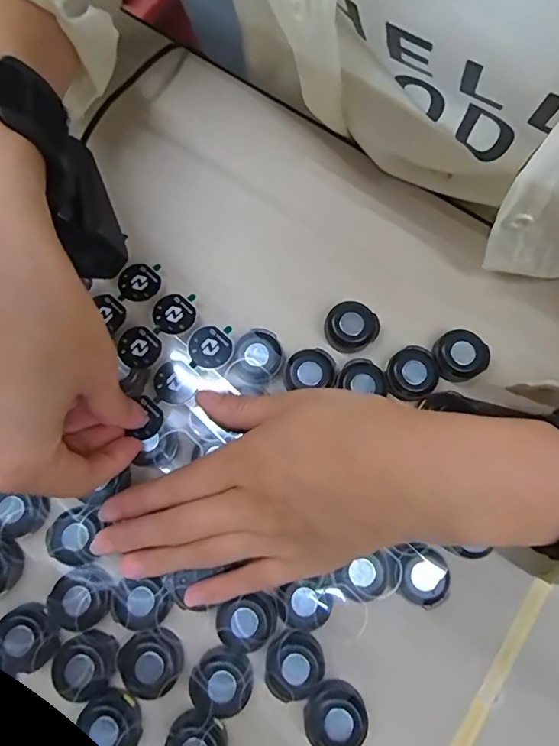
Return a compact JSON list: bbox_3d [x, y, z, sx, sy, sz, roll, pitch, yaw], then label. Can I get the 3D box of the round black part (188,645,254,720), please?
[{"bbox_3d":[-0.029,0.154,0.226,0.031,0.012,0.029,0,77,-1],"label":"round black part"}]

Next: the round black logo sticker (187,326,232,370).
[{"bbox_3d":[-0.040,-0.014,0.256,0.024,0.004,0.024,0,77,-1],"label":"round black logo sticker"}]

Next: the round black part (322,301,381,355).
[{"bbox_3d":[0.042,-0.027,0.265,0.029,0.012,0.027,0,77,-1],"label":"round black part"}]

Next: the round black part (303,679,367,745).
[{"bbox_3d":[0.028,0.168,0.221,0.029,0.013,0.031,0,77,-1],"label":"round black part"}]

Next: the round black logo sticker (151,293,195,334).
[{"bbox_3d":[-0.061,-0.034,0.259,0.024,0.004,0.023,0,77,-1],"label":"round black logo sticker"}]

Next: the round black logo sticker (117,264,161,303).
[{"bbox_3d":[-0.082,-0.053,0.263,0.023,0.004,0.022,0,77,-1],"label":"round black logo sticker"}]

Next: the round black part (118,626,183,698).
[{"bbox_3d":[-0.064,0.146,0.229,0.030,0.014,0.028,0,77,-1],"label":"round black part"}]

